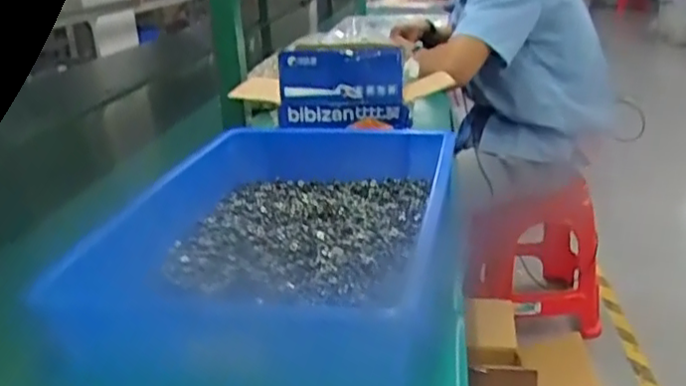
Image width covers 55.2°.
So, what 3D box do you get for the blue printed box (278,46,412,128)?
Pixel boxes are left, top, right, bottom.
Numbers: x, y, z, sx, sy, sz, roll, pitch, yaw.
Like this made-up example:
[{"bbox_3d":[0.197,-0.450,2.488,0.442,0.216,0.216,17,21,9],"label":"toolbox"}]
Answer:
[{"bbox_3d":[0.001,-0.137,0.851,0.164,0.099,0.044,1,14,6],"label":"blue printed box"}]

